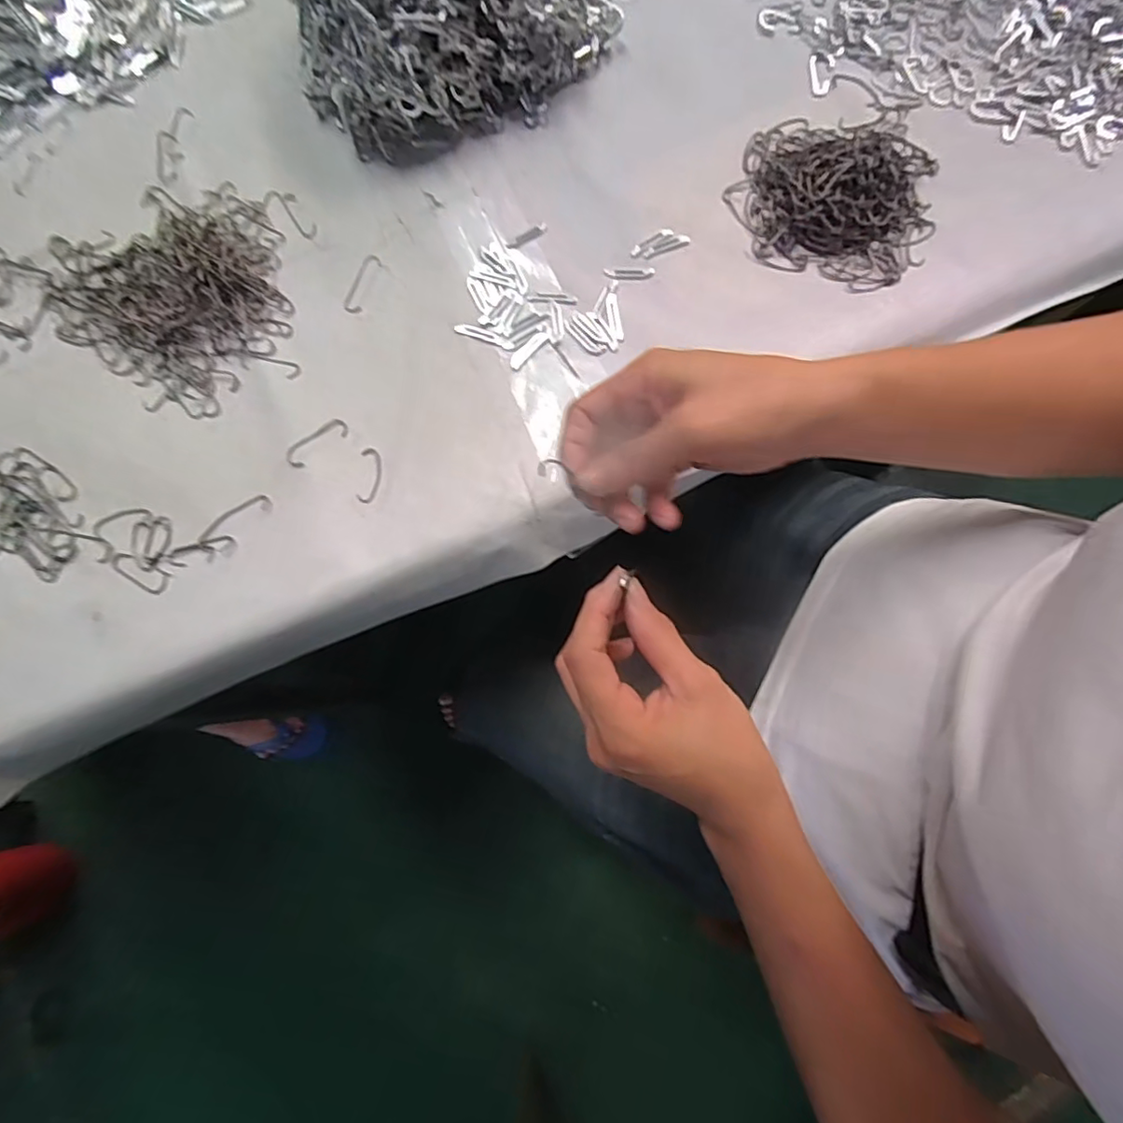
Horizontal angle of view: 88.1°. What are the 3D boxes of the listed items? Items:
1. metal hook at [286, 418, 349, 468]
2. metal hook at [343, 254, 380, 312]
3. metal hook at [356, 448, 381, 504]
[{"bbox_3d":[-0.163,-0.079,0.385,0.045,0.004,0.016,-42,81,-8],"label":"metal hook"},{"bbox_3d":[-0.142,-0.198,0.413,0.014,0.004,0.047,18,78,3],"label":"metal hook"},{"bbox_3d":[-0.127,-0.057,0.384,0.014,0.004,0.038,1,78,0],"label":"metal hook"}]

